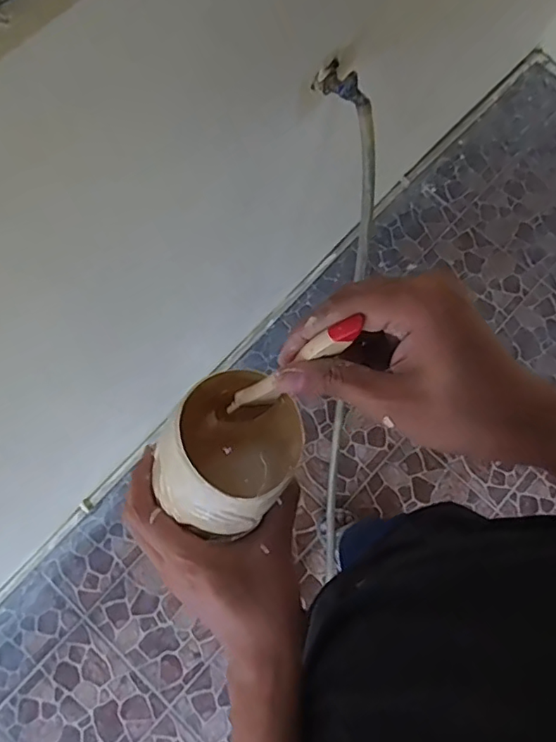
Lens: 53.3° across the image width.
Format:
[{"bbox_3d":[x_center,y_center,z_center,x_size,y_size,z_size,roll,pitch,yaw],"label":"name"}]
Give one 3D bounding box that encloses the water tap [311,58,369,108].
[{"bbox_3d":[0.083,-0.387,0.752,0.054,0.037,0.080,-32,79,-9],"label":"water tap"}]

